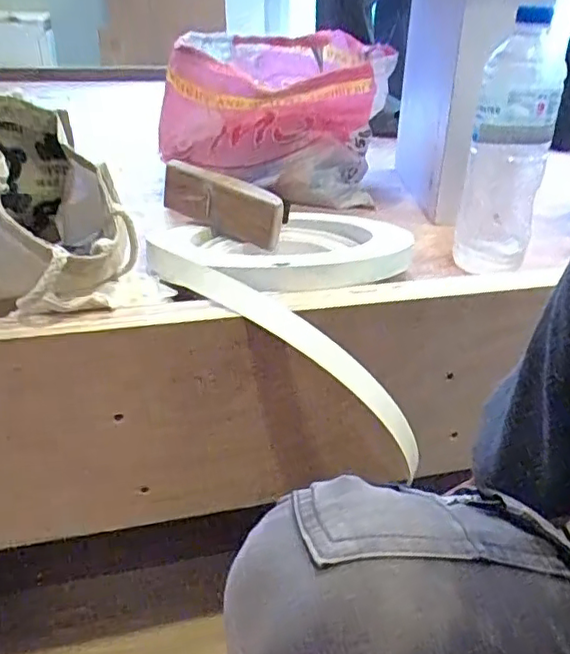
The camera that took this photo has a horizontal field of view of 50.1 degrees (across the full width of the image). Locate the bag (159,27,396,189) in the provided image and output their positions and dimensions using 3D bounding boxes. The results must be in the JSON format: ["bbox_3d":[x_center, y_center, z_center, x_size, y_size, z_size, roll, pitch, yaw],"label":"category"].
[{"bbox_3d":[-0.002,-0.299,0.828,0.325,0.168,0.142,-16,35,-37],"label":"bag"}]

